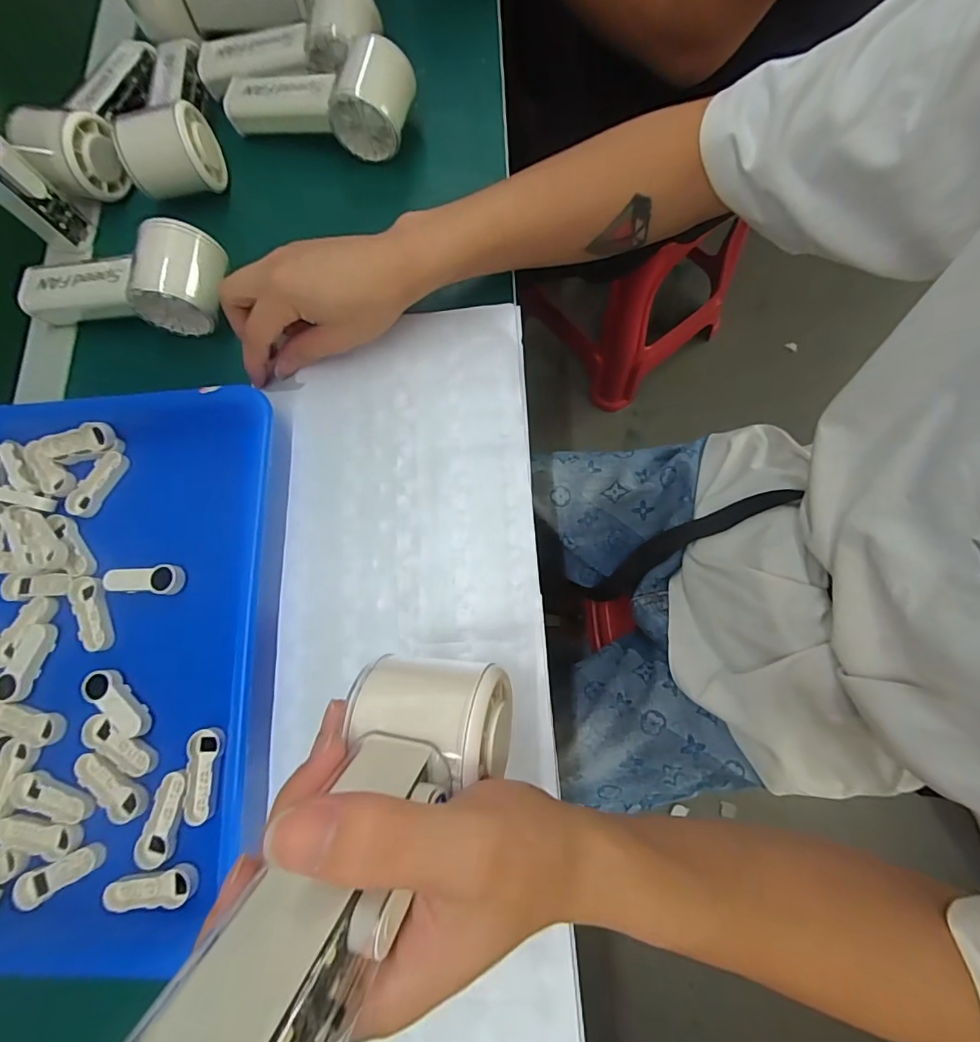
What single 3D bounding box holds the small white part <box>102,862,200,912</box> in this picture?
[{"bbox_3d":[-0.192,0.210,0.276,0.051,0.010,0.019,-13,75,2],"label":"small white part"}]

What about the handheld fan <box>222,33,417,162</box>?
[{"bbox_3d":[-0.140,-0.345,0.386,0.157,0.048,0.062,16,78,8],"label":"handheld fan"}]

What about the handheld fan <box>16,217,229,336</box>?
[{"bbox_3d":[-0.273,-0.178,0.355,0.157,0.048,0.059,3,76,6],"label":"handheld fan"}]

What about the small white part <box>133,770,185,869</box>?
[{"bbox_3d":[-0.190,0.173,0.281,0.018,0.005,0.051,11,78,8],"label":"small white part"}]

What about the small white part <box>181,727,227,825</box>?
[{"bbox_3d":[-0.170,0.150,0.286,0.019,0.006,0.050,-4,76,4],"label":"small white part"}]

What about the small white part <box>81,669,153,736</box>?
[{"bbox_3d":[-0.230,0.113,0.301,0.050,0.014,0.018,37,82,13],"label":"small white part"}]

